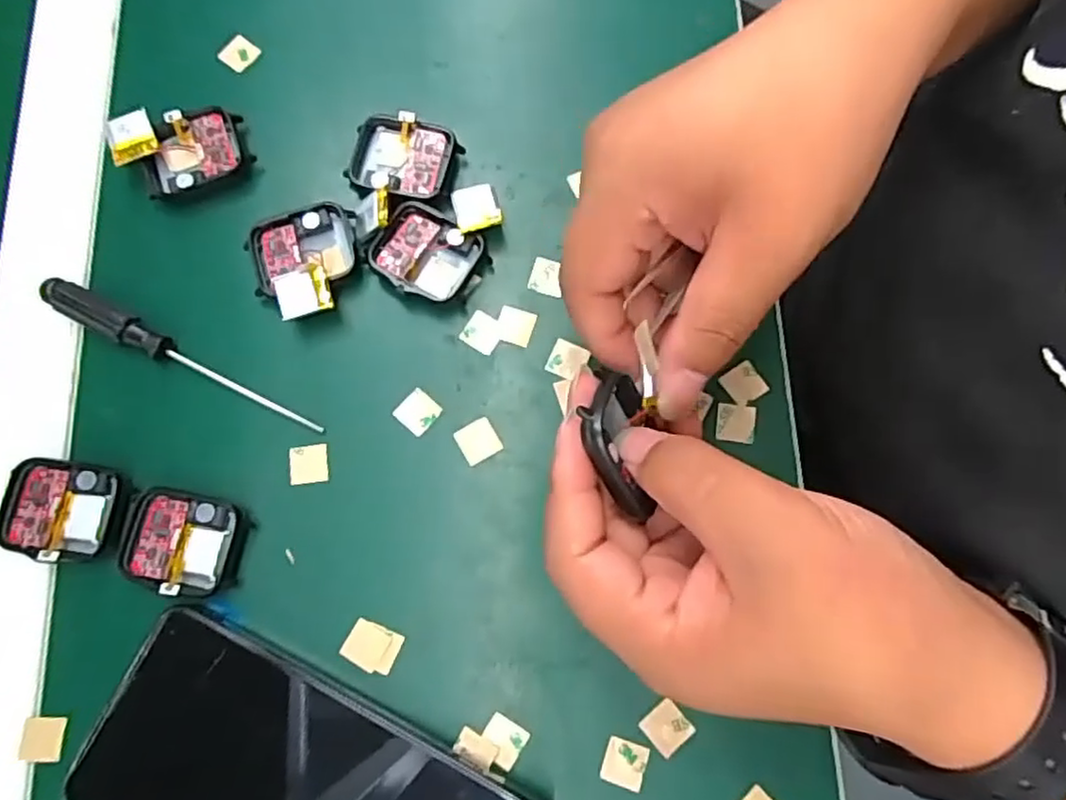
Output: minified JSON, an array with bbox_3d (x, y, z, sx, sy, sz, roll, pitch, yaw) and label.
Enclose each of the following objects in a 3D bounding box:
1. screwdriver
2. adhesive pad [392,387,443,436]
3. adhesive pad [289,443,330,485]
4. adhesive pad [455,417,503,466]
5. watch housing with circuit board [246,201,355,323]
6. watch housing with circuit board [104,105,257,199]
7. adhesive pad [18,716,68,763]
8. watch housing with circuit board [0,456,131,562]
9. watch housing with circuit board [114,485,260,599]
[{"bbox_3d":[-0.147,-0.018,0.284,0.131,0.009,0.013,26,78,7],"label":"screwdriver"},{"bbox_3d":[-0.048,0.005,0.282,0.015,0.004,0.015,41,80,9],"label":"adhesive pad"},{"bbox_3d":[-0.092,0.026,0.279,0.015,0.004,0.015,-7,77,-1],"label":"adhesive pad"},{"bbox_3d":[-0.022,0.016,0.279,0.016,0.004,0.016,-29,78,-6],"label":"adhesive pad"},{"bbox_3d":[-0.097,-0.058,0.290,0.043,0.014,0.051,-11,77,-2],"label":"watch housing with circuit board"},{"bbox_3d":[-0.156,-0.111,0.303,0.054,0.015,0.038,-17,77,-3],"label":"watch housing with circuit board"},{"bbox_3d":[-0.184,0.127,0.258,0.017,0.004,0.015,0,77,1],"label":"adhesive pad"},{"bbox_3d":[-0.185,0.043,0.270,0.047,0.007,0.037,8,77,3],"label":"watch housing with circuit board"},{"bbox_3d":[-0.137,0.055,0.267,0.047,0.009,0.037,10,77,3],"label":"watch housing with circuit board"}]

